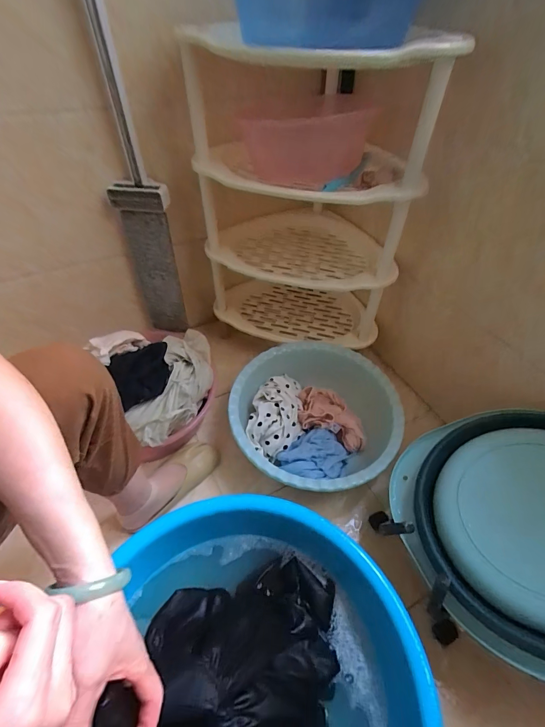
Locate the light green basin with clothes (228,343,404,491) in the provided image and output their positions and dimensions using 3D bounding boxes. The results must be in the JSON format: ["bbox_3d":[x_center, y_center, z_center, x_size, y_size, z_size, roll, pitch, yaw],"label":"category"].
[{"bbox_3d":[0.095,0.127,0.805,0.358,0.119,0.362,1,48,-1],"label":"light green basin with clothes"}]

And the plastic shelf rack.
[{"bbox_3d":[0.064,-0.344,0.815,0.439,0.610,0.305,4,48,2],"label":"plastic shelf rack"}]

